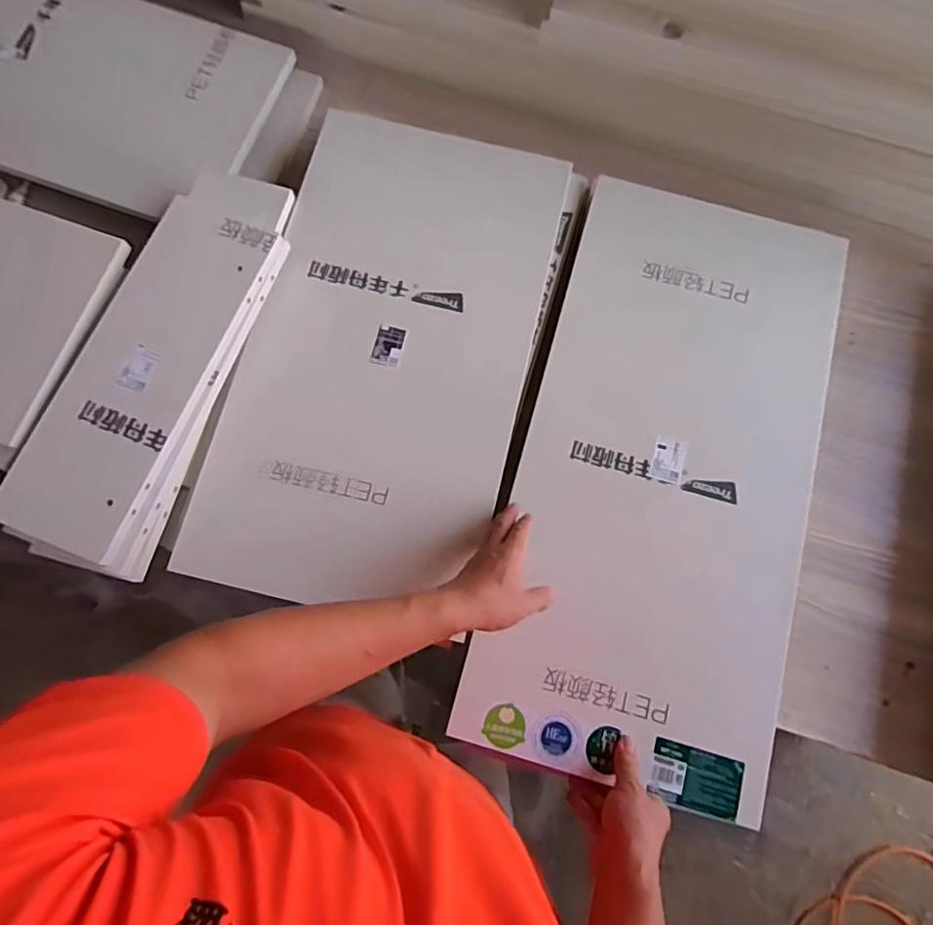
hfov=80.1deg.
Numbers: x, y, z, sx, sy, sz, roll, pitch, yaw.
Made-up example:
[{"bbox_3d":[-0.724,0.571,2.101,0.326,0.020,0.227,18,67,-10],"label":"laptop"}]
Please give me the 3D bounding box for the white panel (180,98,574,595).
[{"bbox_3d":[-0.101,-0.159,0.745,0.361,0.028,0.681,14,77,0],"label":"white panel"}]

